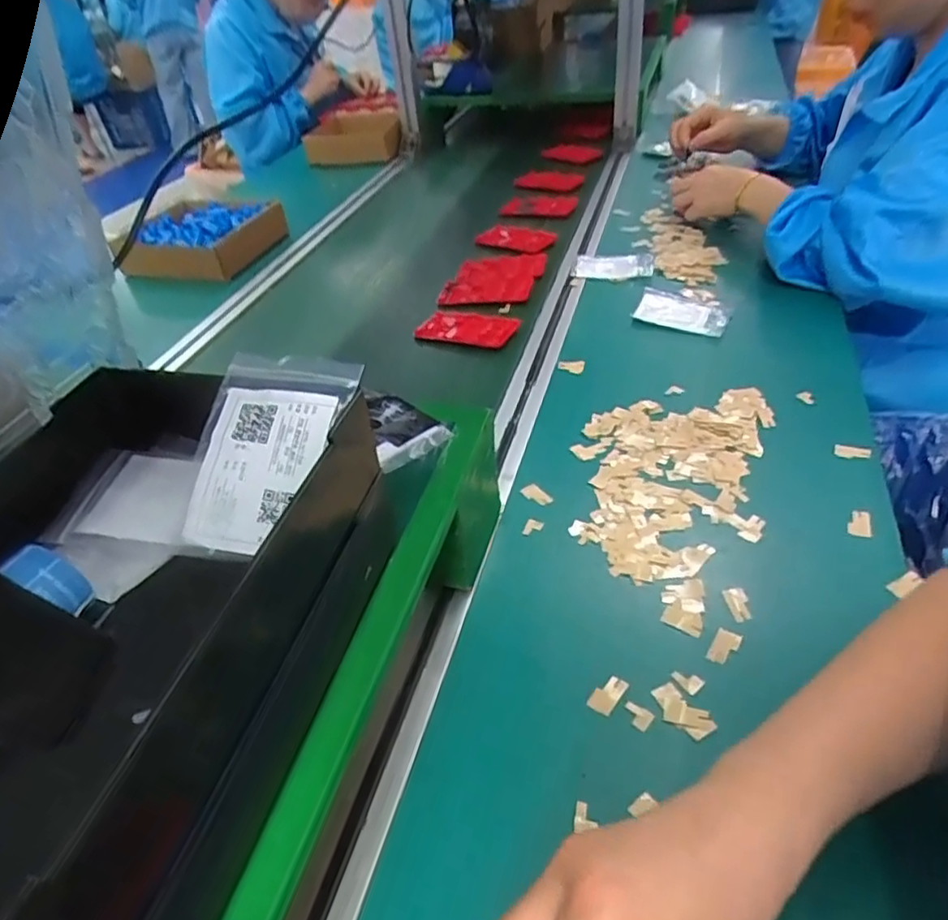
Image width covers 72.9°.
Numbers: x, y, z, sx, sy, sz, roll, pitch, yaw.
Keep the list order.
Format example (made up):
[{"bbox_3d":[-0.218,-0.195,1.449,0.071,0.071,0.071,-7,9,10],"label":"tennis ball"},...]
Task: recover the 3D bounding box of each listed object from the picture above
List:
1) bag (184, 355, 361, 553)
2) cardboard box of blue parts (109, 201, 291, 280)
[{"bbox_3d":[-0.102,-0.006,0.307,0.067,0.005,0.101,11,73,15],"label":"bag"},{"bbox_3d":[-0.447,-0.366,1.049,0.206,0.055,0.212,9,43,18],"label":"cardboard box of blue parts"}]

